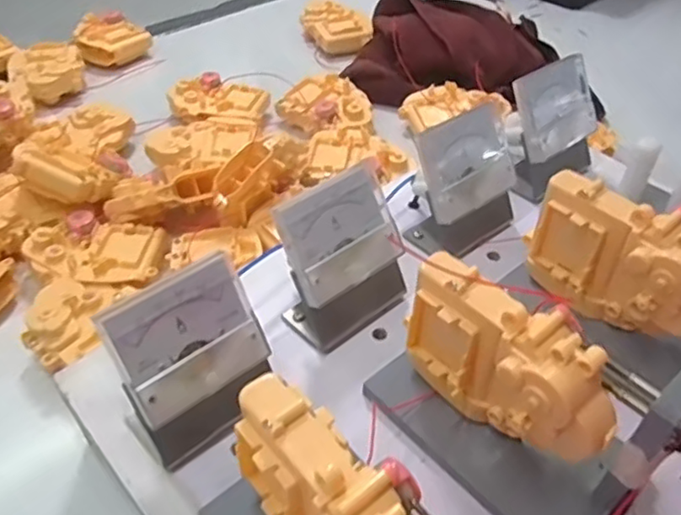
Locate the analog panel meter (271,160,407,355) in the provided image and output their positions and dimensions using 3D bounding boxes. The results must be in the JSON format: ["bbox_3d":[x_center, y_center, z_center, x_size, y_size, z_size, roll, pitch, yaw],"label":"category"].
[{"bbox_3d":[0.002,0.001,0.331,0.066,0.074,0.043,-30,52,-27],"label":"analog panel meter"}]

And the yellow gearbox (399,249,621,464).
[{"bbox_3d":[0.069,0.052,0.269,0.032,0.082,0.095,-31,53,-28],"label":"yellow gearbox"}]

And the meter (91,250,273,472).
[{"bbox_3d":[-0.065,0.048,0.280,0.065,0.073,0.041,-31,53,-28],"label":"meter"}]

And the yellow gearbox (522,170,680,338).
[{"bbox_3d":[0.143,0.004,0.315,0.030,0.067,0.096,-34,54,-30],"label":"yellow gearbox"}]

